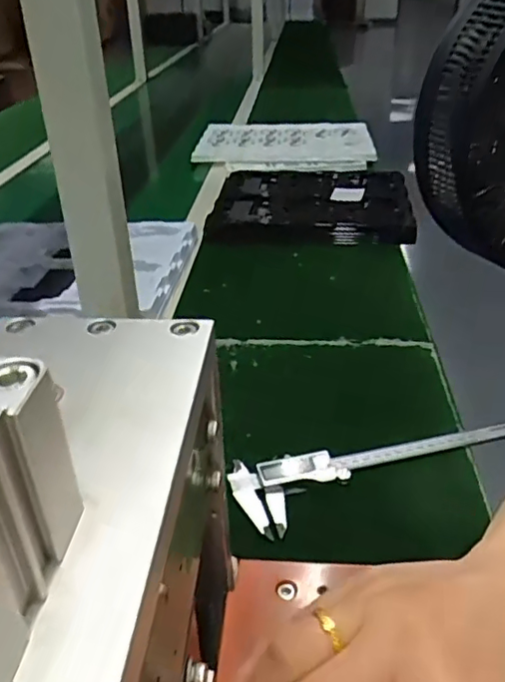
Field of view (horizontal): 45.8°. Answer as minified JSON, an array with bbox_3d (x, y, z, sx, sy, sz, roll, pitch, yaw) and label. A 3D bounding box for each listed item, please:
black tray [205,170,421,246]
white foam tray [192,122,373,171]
[{"bbox_3d":[0.099,-0.245,1.018,0.314,0.035,0.340,2,32,6],"label":"black tray"},{"bbox_3d":[0.066,-0.427,1.299,0.378,0.043,0.314,3,32,8],"label":"white foam tray"}]

